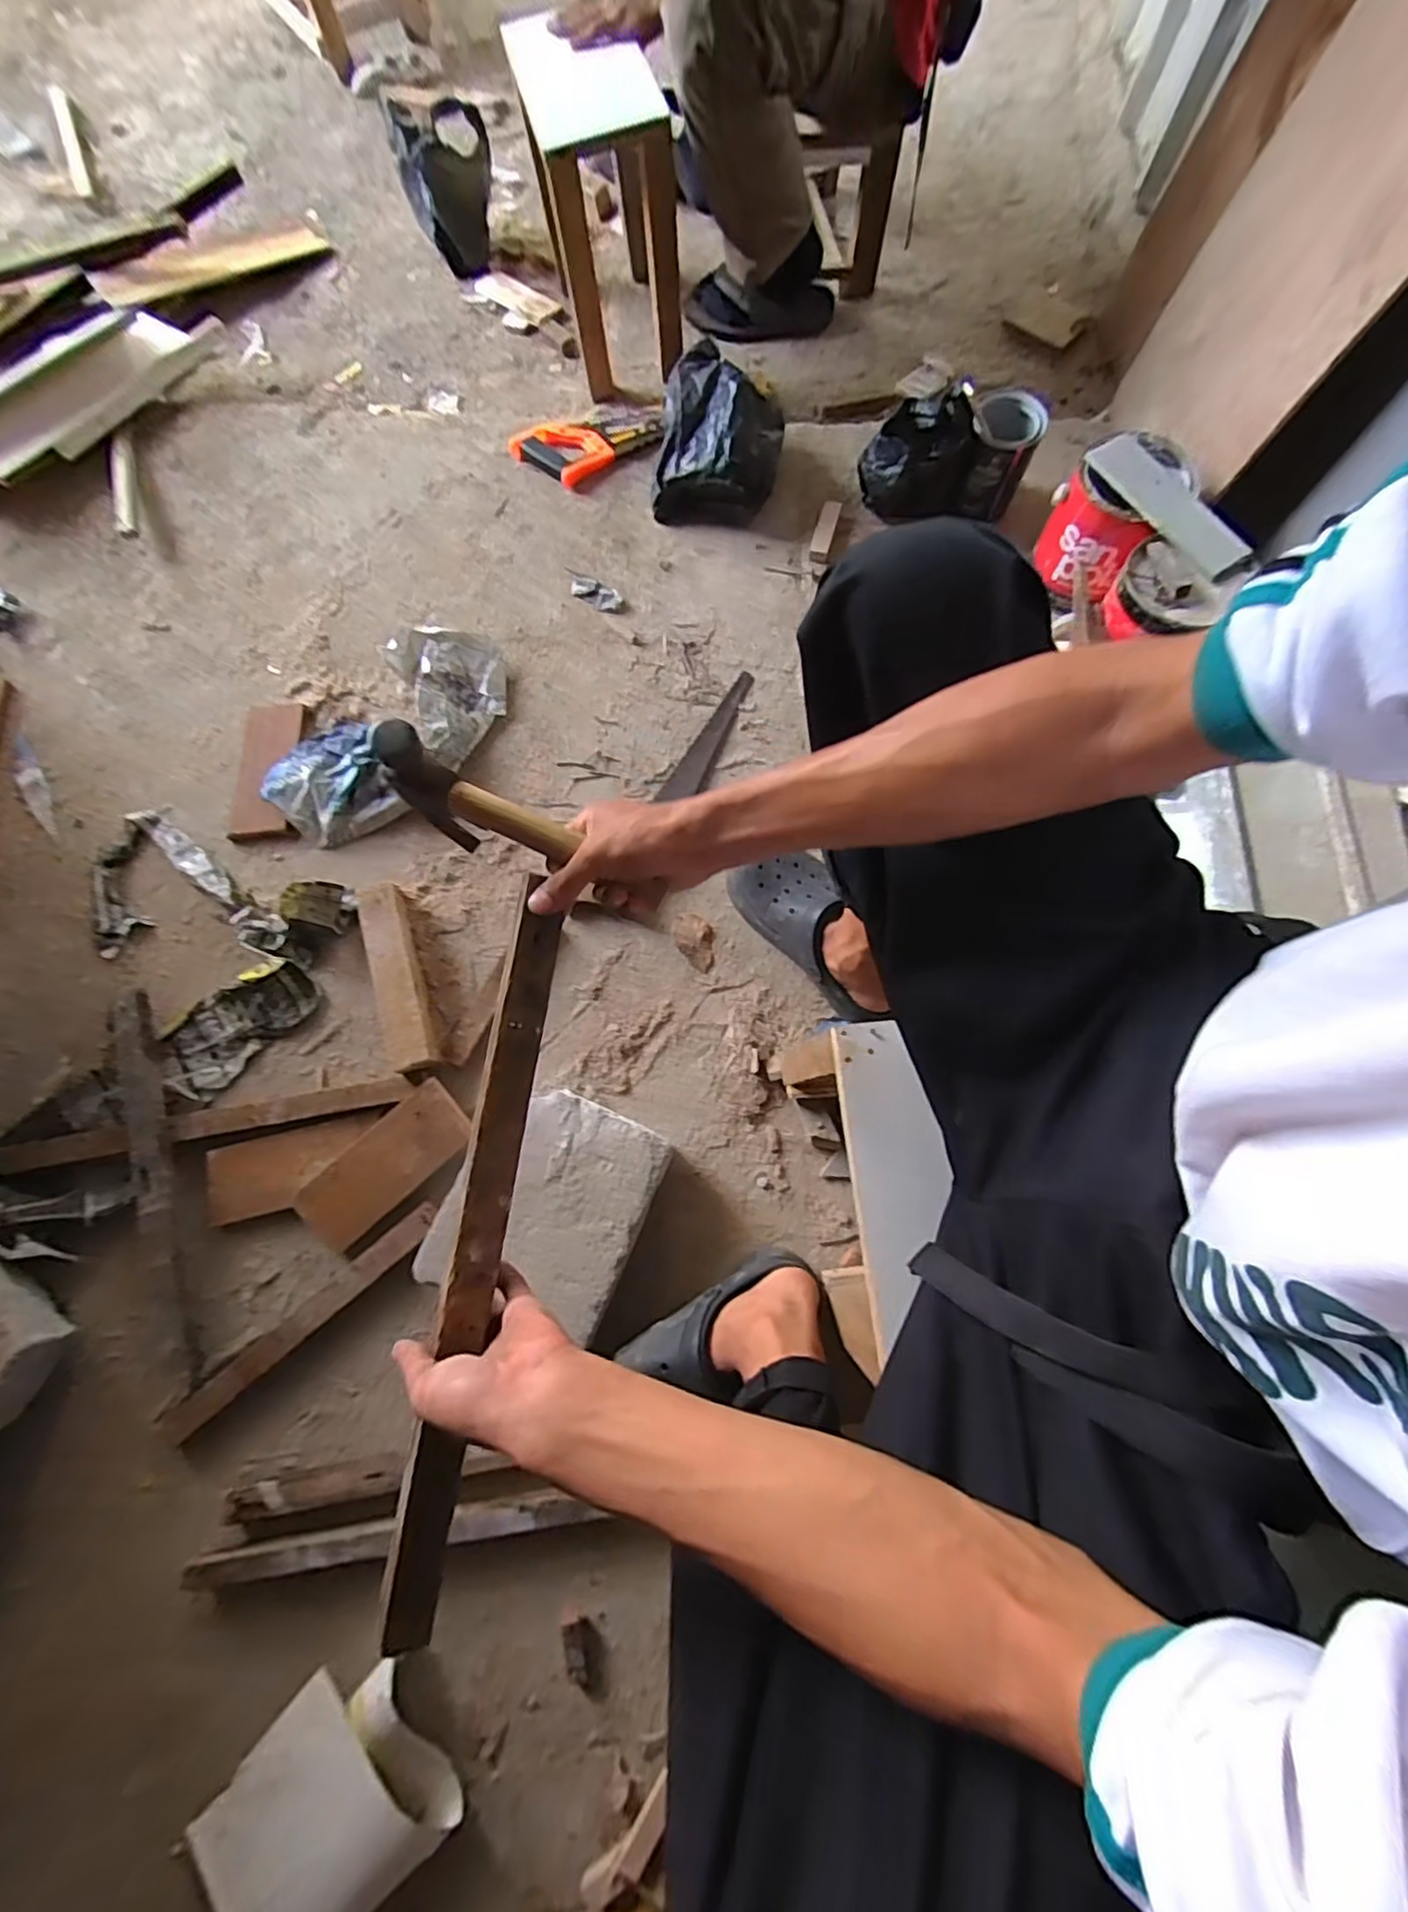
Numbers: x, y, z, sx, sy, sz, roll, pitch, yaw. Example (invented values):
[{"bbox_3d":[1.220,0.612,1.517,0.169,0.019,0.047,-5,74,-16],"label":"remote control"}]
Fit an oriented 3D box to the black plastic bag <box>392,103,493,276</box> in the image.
[{"bbox_3d":[-0.431,-1.311,1.107,0.147,0.181,0.153,-18,76,-5],"label":"black plastic bag"}]

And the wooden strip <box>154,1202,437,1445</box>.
[{"bbox_3d":[-0.438,0.400,0.705,0.348,0.015,0.032,-38,78,-9],"label":"wooden strip"}]

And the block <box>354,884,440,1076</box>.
[{"bbox_3d":[-0.375,0.024,0.800,0.056,0.049,0.236,-18,75,-4],"label":"block"}]

